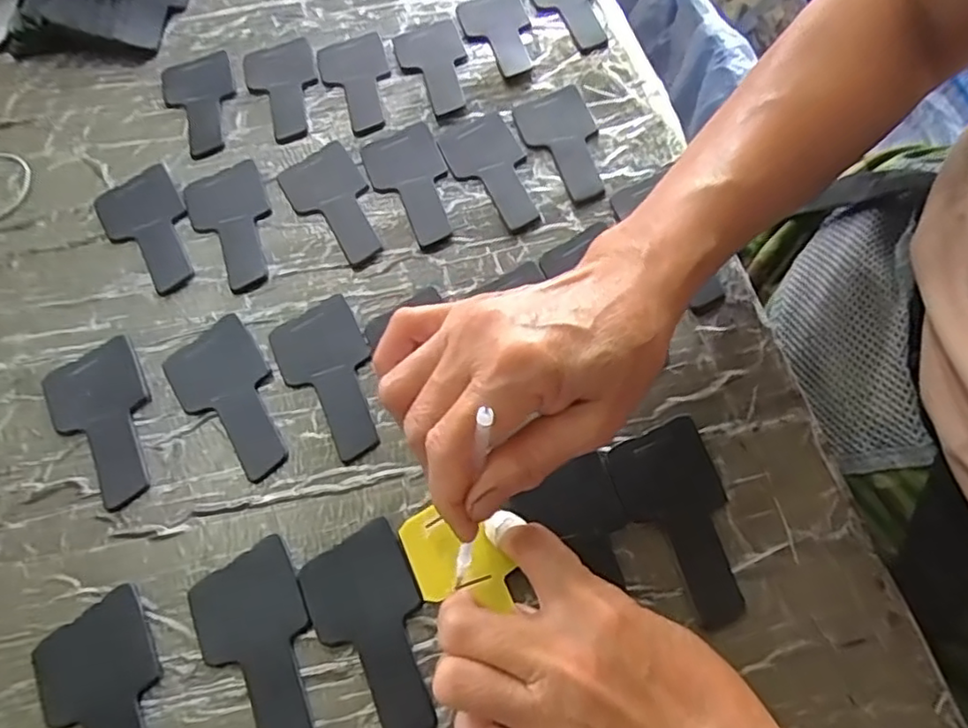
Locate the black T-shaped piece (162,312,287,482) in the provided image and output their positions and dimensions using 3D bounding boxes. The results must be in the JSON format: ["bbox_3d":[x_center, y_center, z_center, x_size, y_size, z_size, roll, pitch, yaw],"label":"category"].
[{"bbox_3d":[-0.129,0.017,0.329,0.045,0.004,0.088,-32,67,-14],"label":"black T-shaped piece"}]

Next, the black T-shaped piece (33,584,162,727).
[{"bbox_3d":[-0.156,0.144,0.266,0.045,0.004,0.089,-28,66,-13],"label":"black T-shaped piece"}]

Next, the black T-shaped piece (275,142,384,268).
[{"bbox_3d":[-0.090,-0.096,0.389,0.046,0.006,0.091,-27,66,-12],"label":"black T-shaped piece"}]

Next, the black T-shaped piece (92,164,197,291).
[{"bbox_3d":[-0.198,-0.080,0.381,0.045,0.007,0.088,-29,66,-13],"label":"black T-shaped piece"}]

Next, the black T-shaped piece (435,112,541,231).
[{"bbox_3d":[0.006,-0.118,0.394,0.046,0.004,0.087,-21,64,-9],"label":"black T-shaped piece"}]

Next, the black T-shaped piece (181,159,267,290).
[{"bbox_3d":[-0.148,-0.083,0.380,0.044,0.004,0.089,-21,65,-10],"label":"black T-shaped piece"}]

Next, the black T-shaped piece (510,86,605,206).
[{"bbox_3d":[0.052,-0.138,0.401,0.046,0.005,0.086,-17,64,-8],"label":"black T-shaped piece"}]

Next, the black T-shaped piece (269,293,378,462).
[{"bbox_3d":[-0.079,0.006,0.333,0.044,0.004,0.088,-24,65,-11],"label":"black T-shaped piece"}]

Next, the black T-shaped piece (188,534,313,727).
[{"bbox_3d":[-0.094,0.124,0.275,0.045,0.004,0.088,-27,66,-12],"label":"black T-shaped piece"}]

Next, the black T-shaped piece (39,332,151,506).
[{"bbox_3d":[-0.190,0.028,0.324,0.045,0.004,0.088,-30,66,-14],"label":"black T-shaped piece"}]

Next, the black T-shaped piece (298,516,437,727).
[{"bbox_3d":[-0.047,0.117,0.278,0.045,0.004,0.088,-24,65,-11],"label":"black T-shaped piece"}]

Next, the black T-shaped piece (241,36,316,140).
[{"bbox_3d":[-0.135,-0.186,0.431,0.046,0.004,0.088,-14,64,-6],"label":"black T-shaped piece"}]

